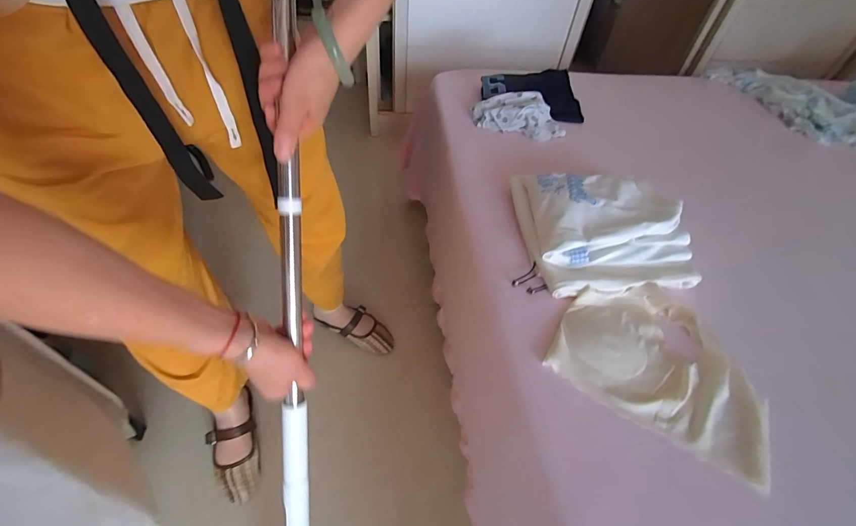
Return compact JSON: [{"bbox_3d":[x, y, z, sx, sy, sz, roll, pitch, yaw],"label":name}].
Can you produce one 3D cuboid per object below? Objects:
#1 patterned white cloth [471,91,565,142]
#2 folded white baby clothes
[{"bbox_3d":[0.229,-0.383,0.919,0.230,0.050,0.143,9,47,3],"label":"patterned white cloth"},{"bbox_3d":[0.293,-0.074,0.634,0.246,0.080,0.273,-1,47,-7],"label":"folded white baby clothes"}]

